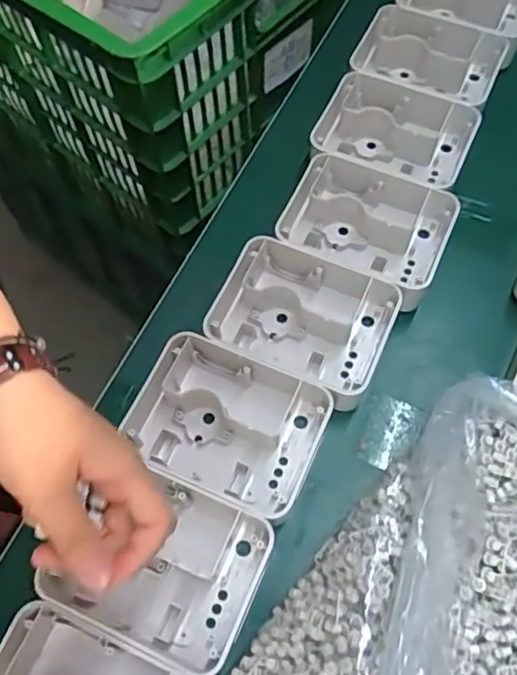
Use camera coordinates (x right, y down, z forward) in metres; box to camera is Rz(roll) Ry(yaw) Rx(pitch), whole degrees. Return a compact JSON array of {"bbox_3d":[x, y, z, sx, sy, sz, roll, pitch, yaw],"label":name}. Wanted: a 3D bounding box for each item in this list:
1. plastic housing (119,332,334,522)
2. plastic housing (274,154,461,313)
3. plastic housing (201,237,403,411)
[{"bbox_3d":[-0.025,0.061,0.434,0.133,0.038,0.103,22,67,11],"label":"plastic housing"},{"bbox_3d":[0.086,-0.087,0.505,0.133,0.045,0.098,23,67,12],"label":"plastic housing"},{"bbox_3d":[0.029,-0.012,0.466,0.135,0.042,0.099,23,67,12],"label":"plastic housing"}]

